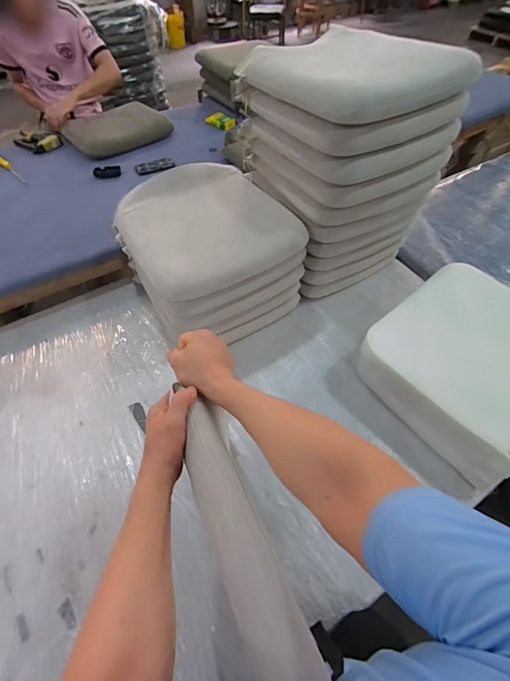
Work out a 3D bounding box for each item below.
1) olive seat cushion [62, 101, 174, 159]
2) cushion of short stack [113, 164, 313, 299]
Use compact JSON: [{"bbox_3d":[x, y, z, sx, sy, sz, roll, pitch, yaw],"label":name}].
[{"bbox_3d":[-0.660,-1.015,1.561,0.446,0.069,0.359,-37,62,-23],"label":"olive seat cushion"},{"bbox_3d":[-0.131,-0.328,0.908,0.412,0.079,0.441,-26,59,-17],"label":"cushion of short stack"}]

